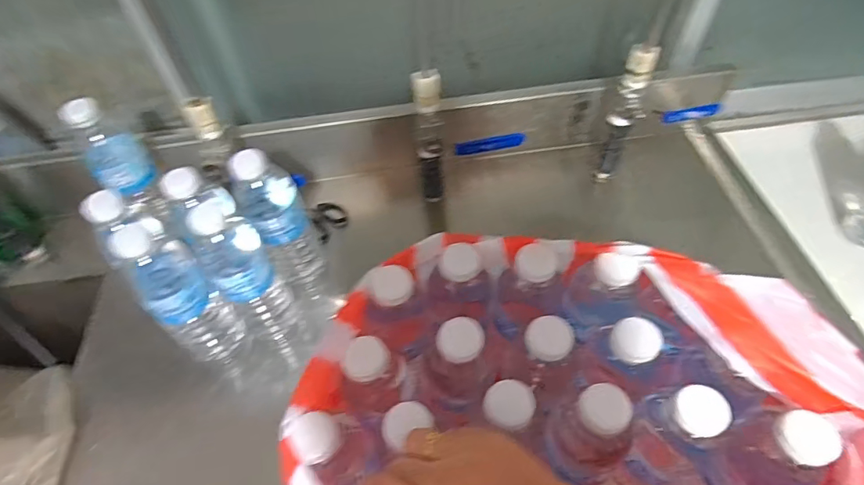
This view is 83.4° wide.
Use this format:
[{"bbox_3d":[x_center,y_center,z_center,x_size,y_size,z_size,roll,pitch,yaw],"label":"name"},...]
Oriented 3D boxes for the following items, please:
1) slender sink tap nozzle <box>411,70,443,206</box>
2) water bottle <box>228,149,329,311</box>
[{"bbox_3d":[-0.002,-0.123,0.615,0.032,0.207,0.032,-3,53,1],"label":"slender sink tap nozzle"},{"bbox_3d":[-0.165,0.000,0.559,0.056,0.244,0.062,-3,53,1],"label":"water bottle"}]

